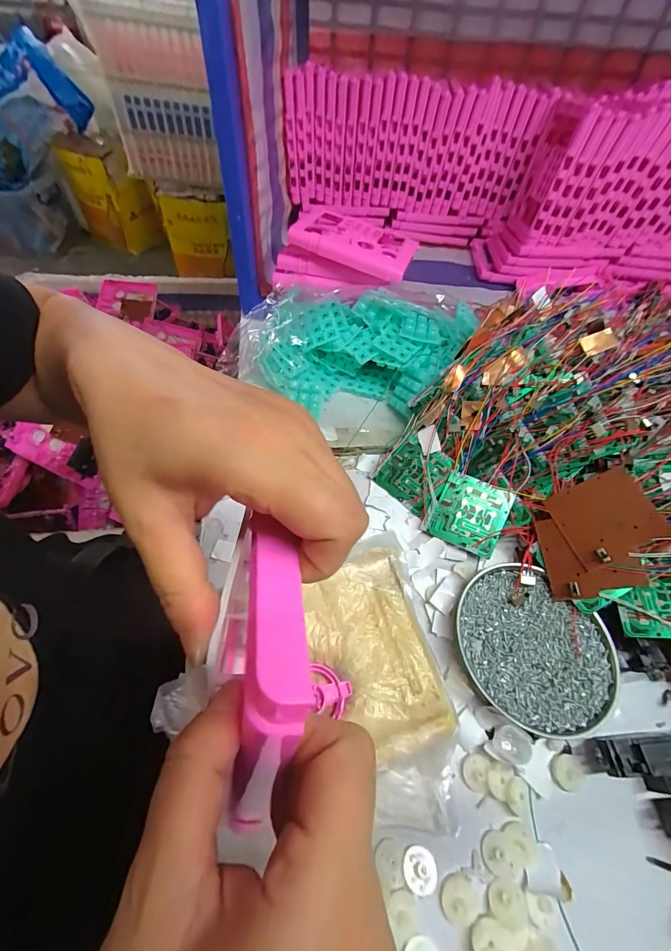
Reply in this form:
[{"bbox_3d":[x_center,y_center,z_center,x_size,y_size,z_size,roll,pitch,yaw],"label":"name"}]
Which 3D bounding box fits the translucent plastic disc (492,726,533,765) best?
[{"bbox_3d":[0.139,0.211,0.287,0.026,0.014,0.023,11,56,2],"label":"translucent plastic disc"}]

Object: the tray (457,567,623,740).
[{"bbox_3d":[0.171,0.152,0.326,0.123,0.020,0.130,2,56,-4],"label":"tray"}]

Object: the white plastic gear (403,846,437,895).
[{"bbox_3d":[0.057,0.267,0.248,0.022,0.004,0.022,7,56,-1],"label":"white plastic gear"}]

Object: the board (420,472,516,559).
[{"bbox_3d":[0.138,0.040,0.383,0.071,0.004,0.071,22,82,17],"label":"board"}]

